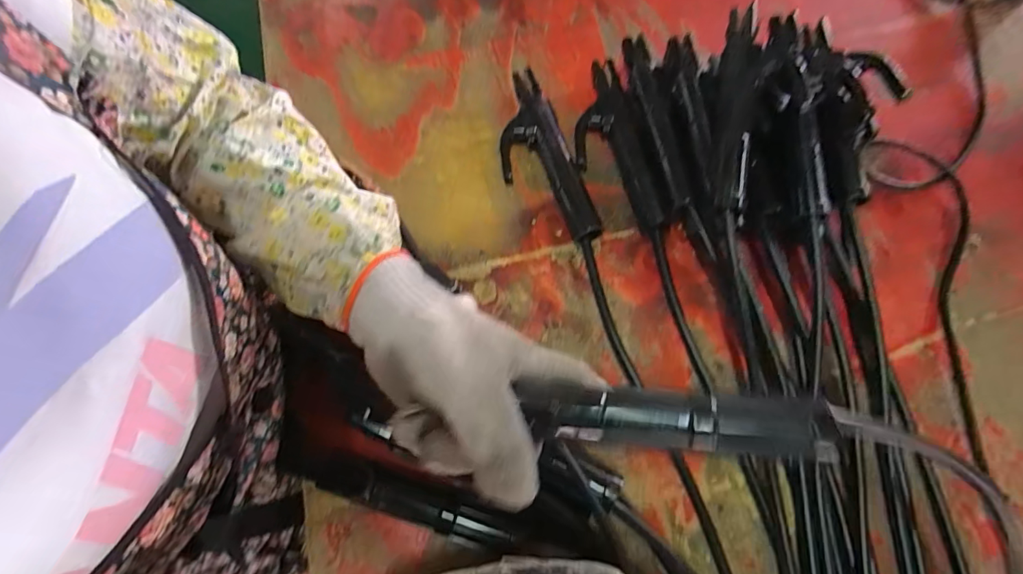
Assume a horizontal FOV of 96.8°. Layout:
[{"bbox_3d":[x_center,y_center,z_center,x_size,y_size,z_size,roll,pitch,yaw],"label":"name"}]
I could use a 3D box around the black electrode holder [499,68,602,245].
[{"bbox_3d":[0.022,-0.125,0.442,0.061,0.030,0.191,-18,71,-8],"label":"black electrode holder"}]

